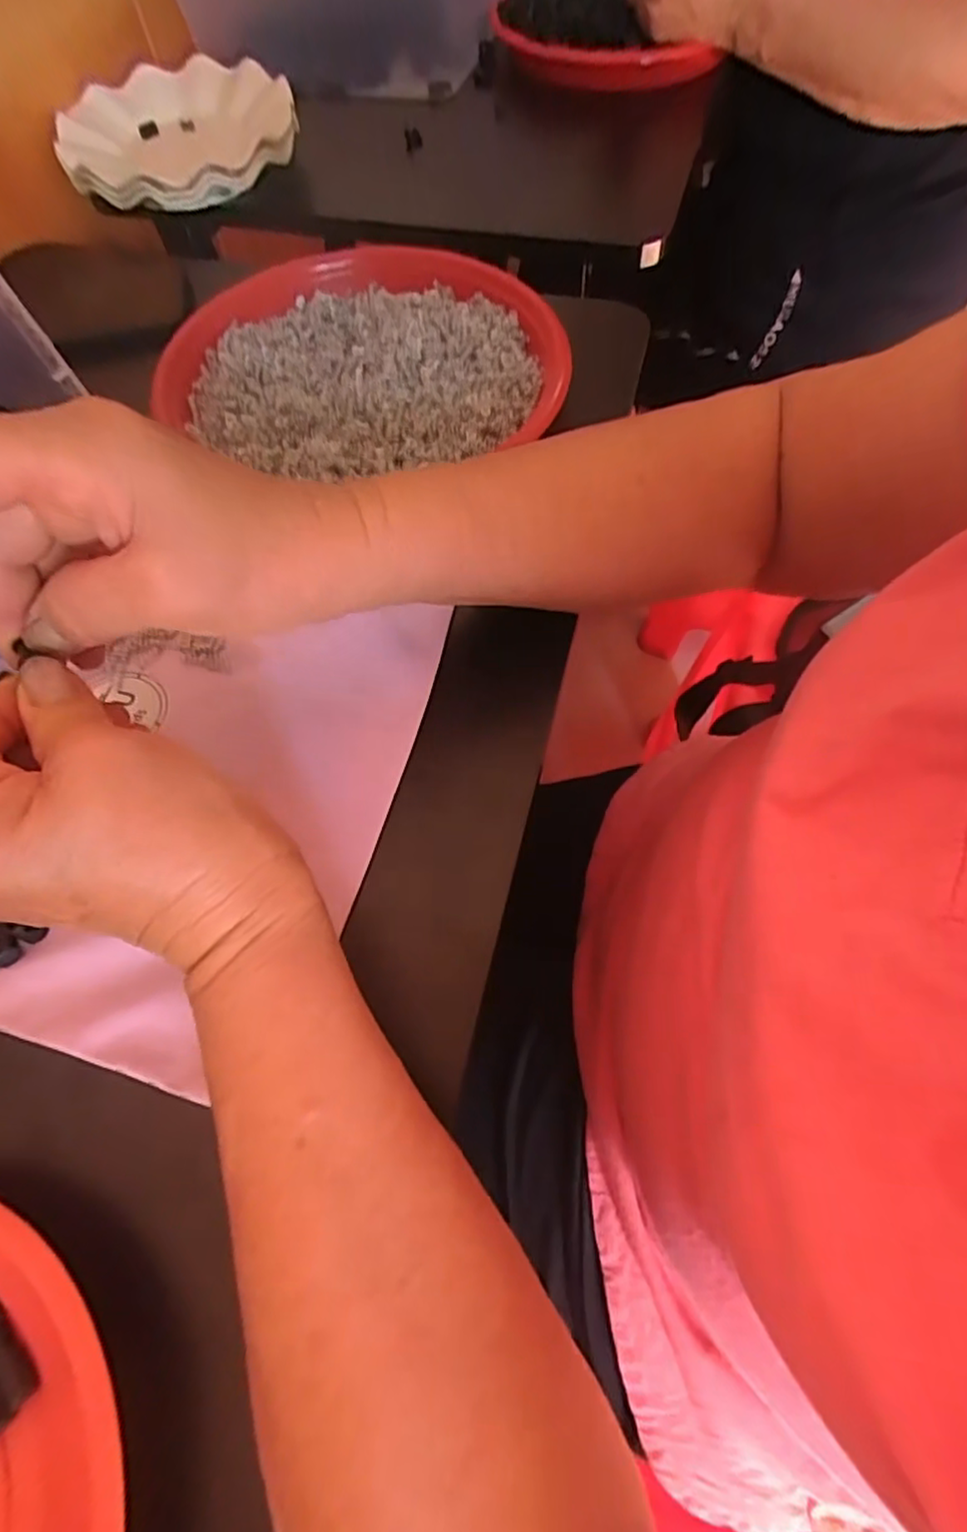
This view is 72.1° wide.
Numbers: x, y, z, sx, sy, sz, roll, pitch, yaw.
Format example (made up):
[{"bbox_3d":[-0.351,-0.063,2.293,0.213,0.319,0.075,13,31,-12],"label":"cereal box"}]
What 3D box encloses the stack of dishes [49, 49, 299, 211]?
[{"bbox_3d":[-0.232,-0.487,0.520,0.172,0.044,0.173,-7,64,-1],"label":"stack of dishes"}]

